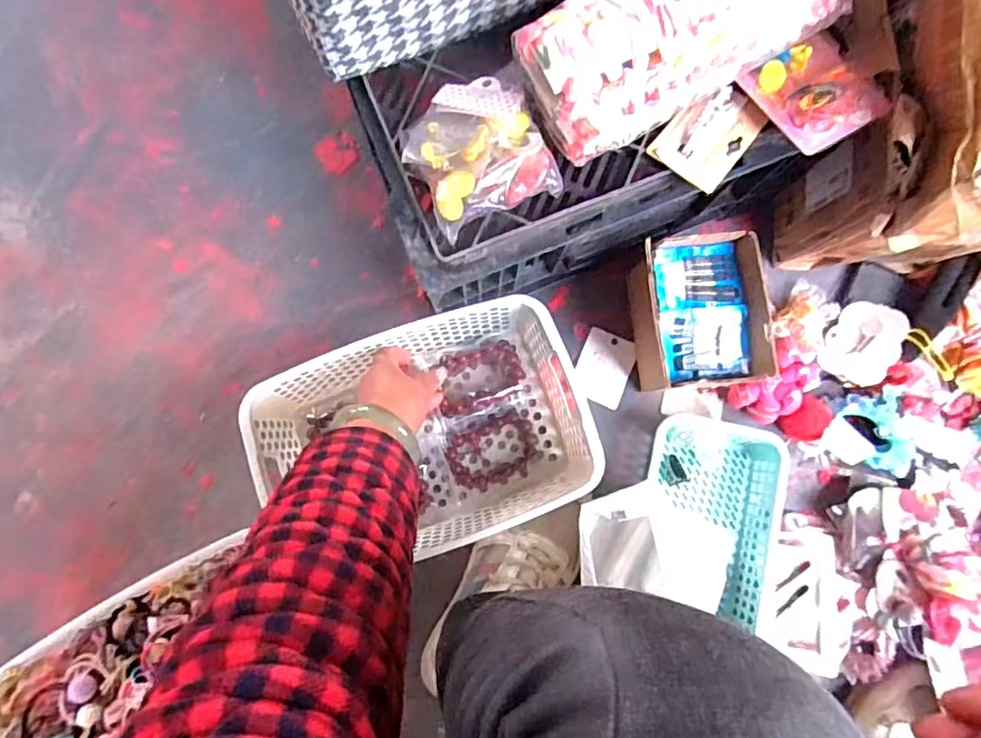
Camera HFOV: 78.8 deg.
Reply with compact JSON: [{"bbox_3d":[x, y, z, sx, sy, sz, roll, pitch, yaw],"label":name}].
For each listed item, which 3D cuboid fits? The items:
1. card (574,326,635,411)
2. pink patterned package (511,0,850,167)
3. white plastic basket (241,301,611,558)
[{"bbox_3d":[0.118,-0.001,0.629,0.052,0.005,0.075,20,84,8],"label":"card"},{"bbox_3d":[0.137,-0.241,0.419,0.238,0.057,0.097,-31,85,-2],"label":"pink patterned package"},{"bbox_3d":[-0.060,0.064,0.573,0.287,0.092,0.202,-21,85,-1],"label":"white plastic basket"}]

